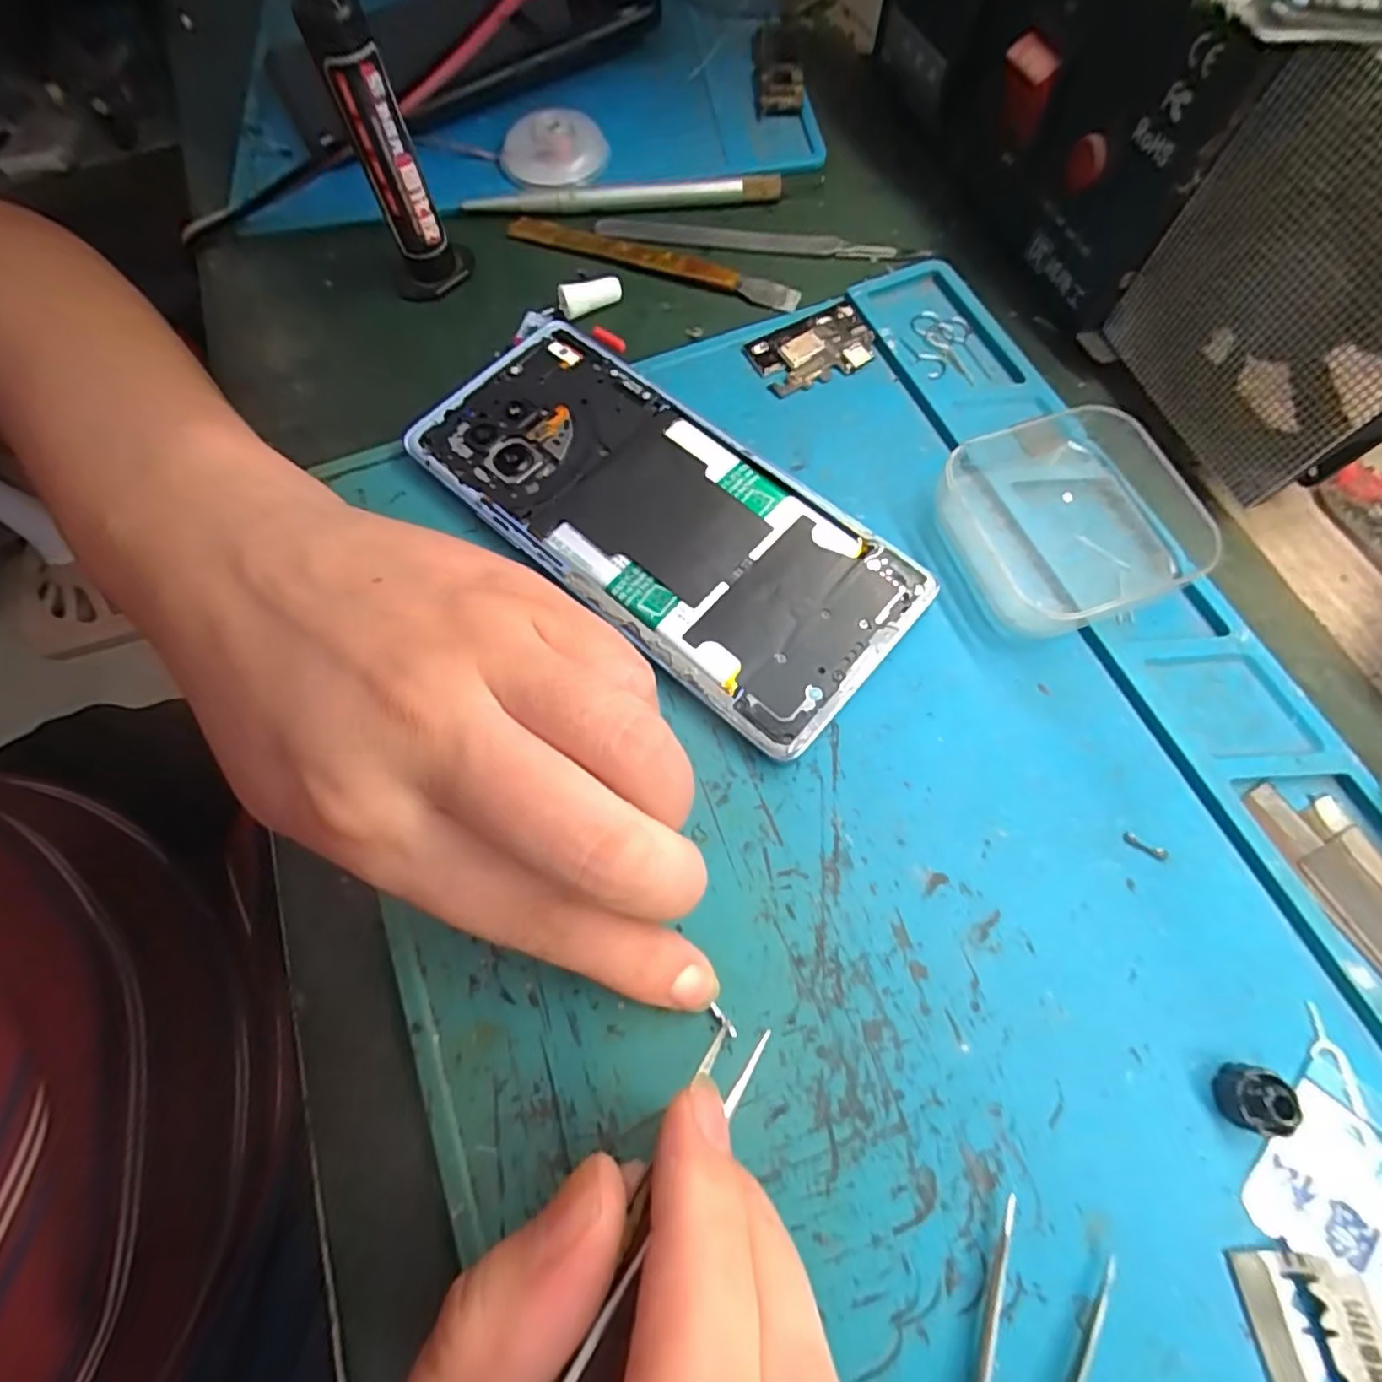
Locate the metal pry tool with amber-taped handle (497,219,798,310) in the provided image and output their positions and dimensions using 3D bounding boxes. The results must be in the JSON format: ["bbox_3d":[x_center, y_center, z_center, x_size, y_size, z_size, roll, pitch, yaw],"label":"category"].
[{"bbox_3d":[-0.017,-0.168,0.241,0.122,0.006,0.012,22,72,10],"label":"metal pry tool with amber-taped handle"}]

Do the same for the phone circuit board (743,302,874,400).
[{"bbox_3d":[0.044,-0.121,0.220,0.042,0.004,0.029,-25,71,-7],"label":"phone circuit board"}]

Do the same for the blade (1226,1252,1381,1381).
[{"bbox_3d":[0.126,0.136,0.121,0.023,0.004,0.042,-10,70,9],"label":"blade"}]

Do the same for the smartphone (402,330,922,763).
[{"bbox_3d":[-0.011,-0.054,0.194,0.161,0.011,0.070,40,76,15],"label":"smartphone"}]

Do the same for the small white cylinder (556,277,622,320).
[{"bbox_3d":[-0.038,-0.146,0.230,0.023,0.008,0.008,-13,70,-2],"label":"small white cylinder"}]

